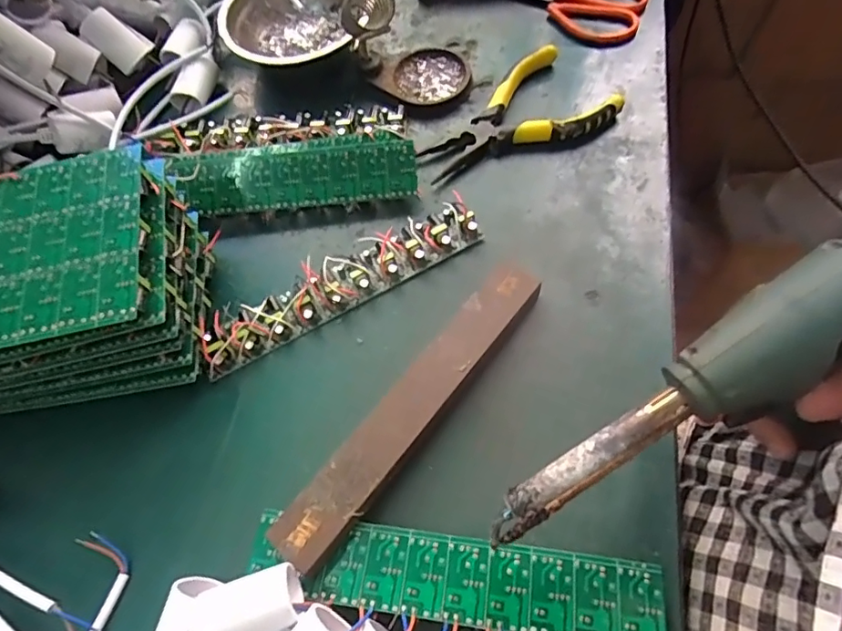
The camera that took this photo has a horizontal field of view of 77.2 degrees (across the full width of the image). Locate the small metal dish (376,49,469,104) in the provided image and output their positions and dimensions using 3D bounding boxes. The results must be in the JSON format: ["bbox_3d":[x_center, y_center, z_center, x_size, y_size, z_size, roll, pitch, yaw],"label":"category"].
[{"bbox_3d":[0.006,-0.198,0.438,0.063,0.008,0.063,-2,64,4],"label":"small metal dish"}]

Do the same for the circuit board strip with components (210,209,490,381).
[{"bbox_3d":[-0.055,-0.025,0.350,0.194,0.016,0.038,-28,65,-8],"label":"circuit board strip with components"}]

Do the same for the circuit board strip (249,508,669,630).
[{"bbox_3d":[0.020,0.128,0.259,0.187,0.014,0.038,6,65,8],"label":"circuit board strip"}]

